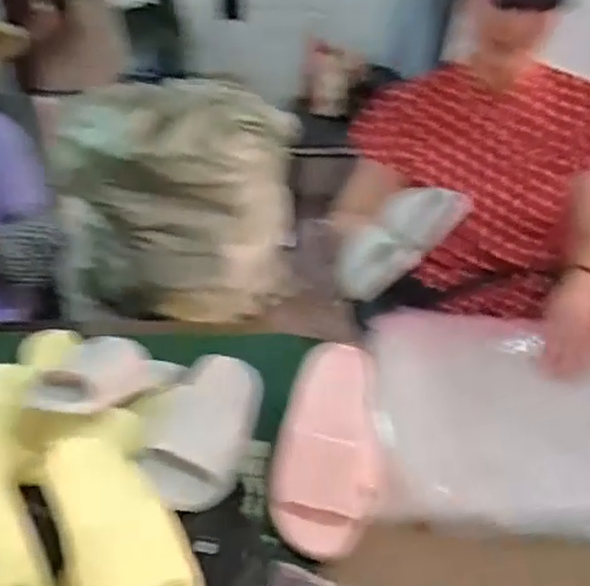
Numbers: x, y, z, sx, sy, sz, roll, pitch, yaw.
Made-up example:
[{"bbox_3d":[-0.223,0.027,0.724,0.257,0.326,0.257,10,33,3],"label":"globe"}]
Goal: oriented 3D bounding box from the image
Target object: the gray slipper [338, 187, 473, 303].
[{"bbox_3d":[0.148,-0.080,1.004,0.211,0.063,0.083,-39,39,7],"label":"gray slipper"}]

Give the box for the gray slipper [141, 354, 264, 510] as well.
[{"bbox_3d":[-0.110,0.152,0.873,0.108,0.069,0.245,6,36,11],"label":"gray slipper"}]

